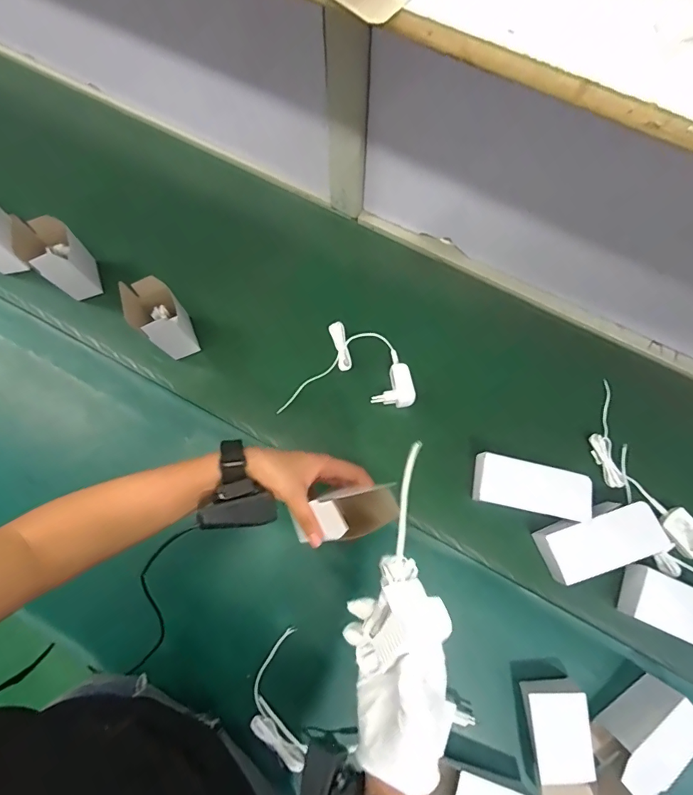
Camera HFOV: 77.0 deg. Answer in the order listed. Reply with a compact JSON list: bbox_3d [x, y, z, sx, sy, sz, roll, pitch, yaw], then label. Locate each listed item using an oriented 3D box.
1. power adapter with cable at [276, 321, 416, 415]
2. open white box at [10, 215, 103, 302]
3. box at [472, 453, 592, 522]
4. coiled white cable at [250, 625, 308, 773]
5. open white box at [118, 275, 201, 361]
[{"bbox_3d":[0.001,-0.047,0.644,0.192,0.027,0.128,1,73,-1],"label":"power adapter with cable"},{"bbox_3d":[-0.423,-0.208,0.655,0.052,0.135,0.071,-21,75,-7],"label":"open white box"},{"bbox_3d":[0.247,0.122,0.584,0.146,0.036,0.062,12,73,2],"label":"box"},{"bbox_3d":[-0.088,0.369,0.536,0.060,0.020,0.140,-8,73,-4],"label":"coiled white cable"},{"bbox_3d":[-0.262,-0.108,0.628,0.063,0.146,0.076,-29,76,-10],"label":"open white box"}]

